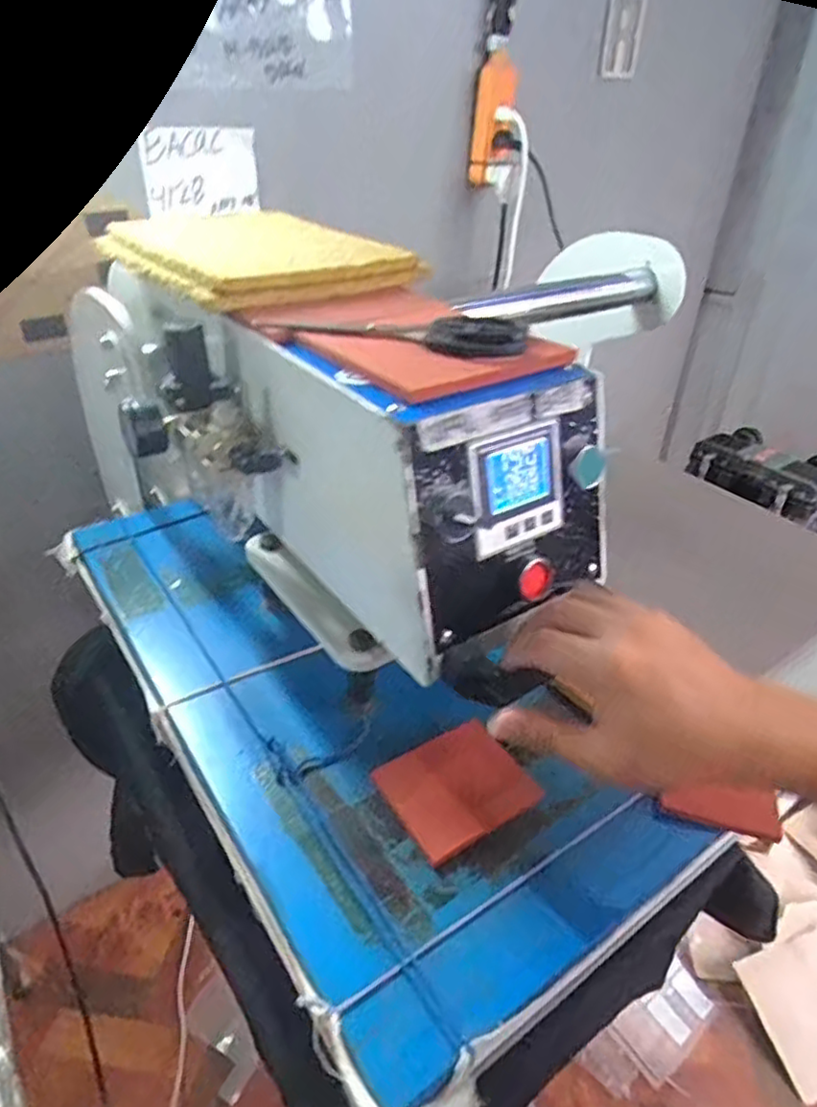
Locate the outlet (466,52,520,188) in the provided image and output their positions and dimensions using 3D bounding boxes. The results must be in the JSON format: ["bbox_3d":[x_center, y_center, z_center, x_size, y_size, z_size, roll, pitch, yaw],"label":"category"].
[{"bbox_3d":[0.130,-0.674,1.039,0.065,0.164,0.033,12,35,14],"label":"outlet"}]

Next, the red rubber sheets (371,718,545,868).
[{"bbox_3d":[0.033,0.157,0.449,0.086,0.015,0.076,-18,39,-28],"label":"red rubber sheets"}]

